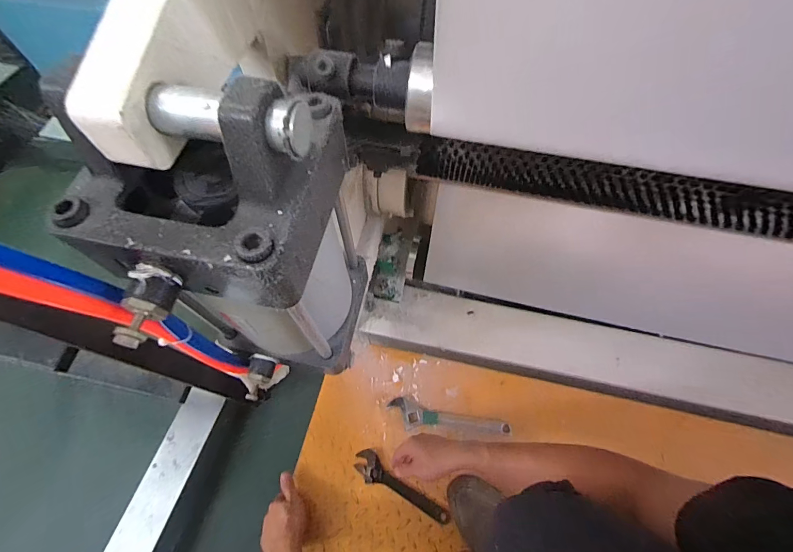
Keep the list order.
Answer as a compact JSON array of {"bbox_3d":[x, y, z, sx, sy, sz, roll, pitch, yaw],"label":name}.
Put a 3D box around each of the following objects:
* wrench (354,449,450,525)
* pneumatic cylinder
[{"bbox_3d":[0.008,0.388,0.680,0.189,0.011,0.044,29,67,15],"label":"wrench"},{"bbox_3d":[-0.114,-0.019,0.300,0.140,0.276,0.133,4,63,3],"label":"pneumatic cylinder"}]

